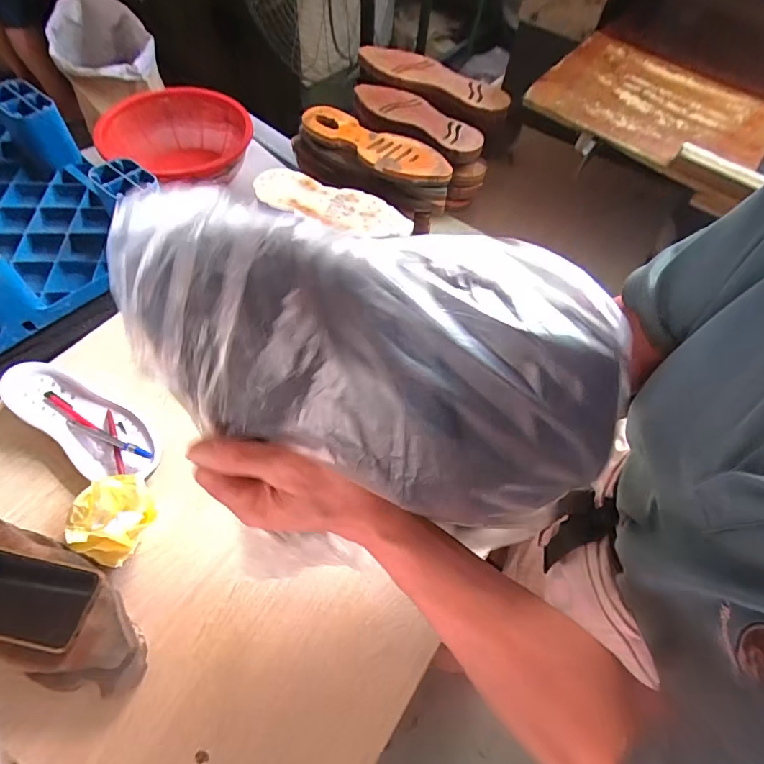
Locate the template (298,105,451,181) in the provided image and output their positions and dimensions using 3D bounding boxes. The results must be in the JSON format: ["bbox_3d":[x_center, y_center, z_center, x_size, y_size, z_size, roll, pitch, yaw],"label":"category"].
[{"bbox_3d":[-0.019,-0.409,0.749,0.292,0.028,0.078,29,62,12],"label":"template"}]

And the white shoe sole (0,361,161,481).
[{"bbox_3d":[-0.409,0.050,0.597,0.261,0.028,0.090,33,72,14],"label":"white shoe sole"}]

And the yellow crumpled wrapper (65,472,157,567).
[{"bbox_3d":[-0.322,0.165,0.536,0.100,0.057,0.094,2,60,-3],"label":"yellow crumpled wrapper"}]

